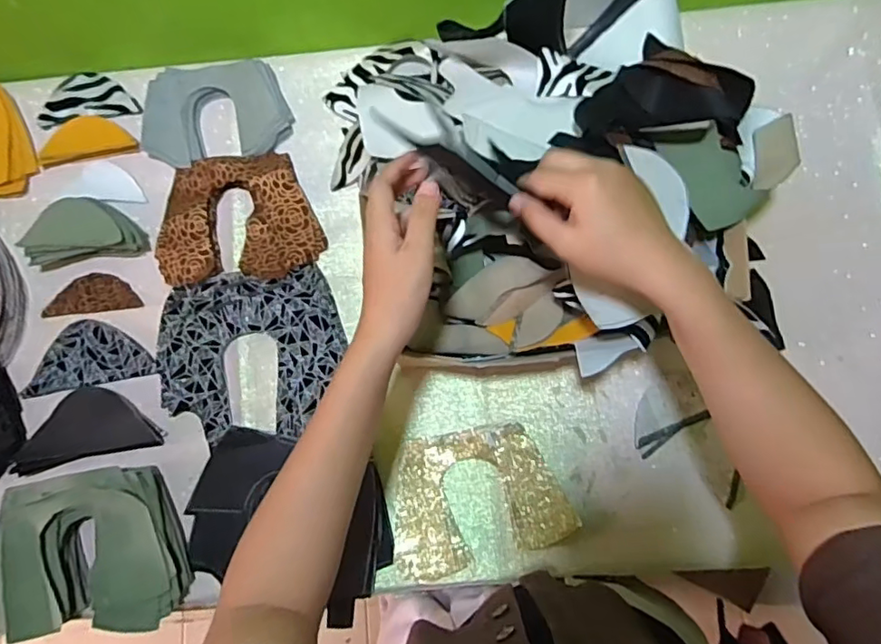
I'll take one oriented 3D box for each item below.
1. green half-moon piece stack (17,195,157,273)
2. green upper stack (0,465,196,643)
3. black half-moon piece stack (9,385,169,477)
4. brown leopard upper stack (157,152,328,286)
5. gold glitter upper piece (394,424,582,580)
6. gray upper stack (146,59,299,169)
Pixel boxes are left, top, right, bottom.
[{"bbox_3d":[-0.388,-0.097,0.620,0.123,0.042,0.060,-8,78,-1],"label":"green half-moon piece stack"},{"bbox_3d":[-0.345,0.224,0.557,0.180,0.040,0.151,-11,78,-1],"label":"green upper stack"},{"bbox_3d":[-0.367,0.106,0.592,0.148,0.009,0.072,-12,78,-1],"label":"black half-moon piece stack"},{"bbox_3d":[-0.222,-0.114,0.626,0.172,0.015,0.138,-9,78,-1],"label":"brown leopard upper stack"},{"bbox_3d":[0.037,0.176,0.573,0.175,0.012,0.130,-11,81,4],"label":"gold glitter upper piece"},{"bbox_3d":[-0.255,-0.235,0.649,0.159,0.023,0.113,-8,78,0],"label":"gray upper stack"}]

